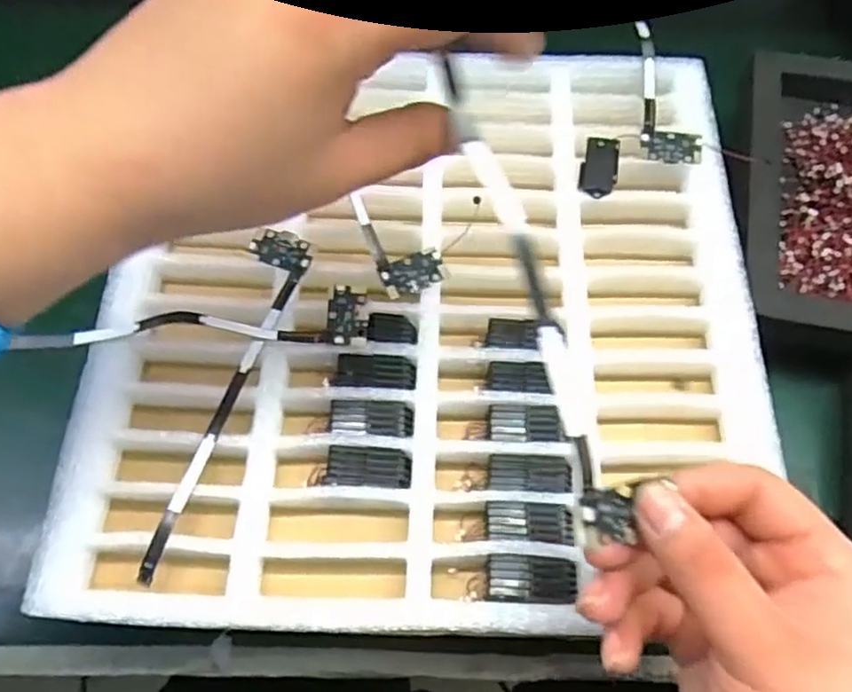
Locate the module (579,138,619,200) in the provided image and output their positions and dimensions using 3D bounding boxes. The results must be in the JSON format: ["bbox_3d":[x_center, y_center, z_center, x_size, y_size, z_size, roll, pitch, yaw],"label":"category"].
[{"bbox_3d":[0.100,-0.104,0.387,0.021,0.005,0.041,8,65,3],"label":"module"}]

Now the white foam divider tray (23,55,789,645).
[{"bbox_3d":[0.003,-0.024,0.374,0.335,0.045,0.341,3,64,0],"label":"white foam divider tray"}]

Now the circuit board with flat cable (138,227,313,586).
[{"bbox_3d":[-0.104,0.018,0.331,0.031,0.008,0.184,17,65,7],"label":"circuit board with flat cable"}]

